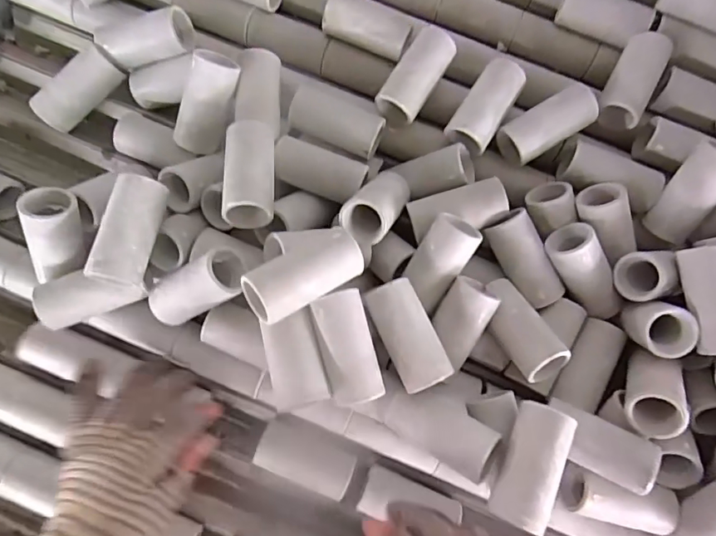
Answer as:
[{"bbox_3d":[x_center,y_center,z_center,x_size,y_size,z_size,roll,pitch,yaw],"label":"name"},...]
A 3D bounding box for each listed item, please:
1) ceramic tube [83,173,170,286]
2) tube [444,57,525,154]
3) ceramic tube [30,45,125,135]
[{"bbox_3d":[-0.178,-0.029,0.385,0.039,0.048,0.082,12,80,1],"label":"ceramic tube"},{"bbox_3d":[0.116,-0.148,0.436,0.040,0.035,0.080,31,81,4],"label":"tube"},{"bbox_3d":[-0.269,-0.174,0.464,0.084,0.040,0.033,-42,42,3],"label":"ceramic tube"}]

